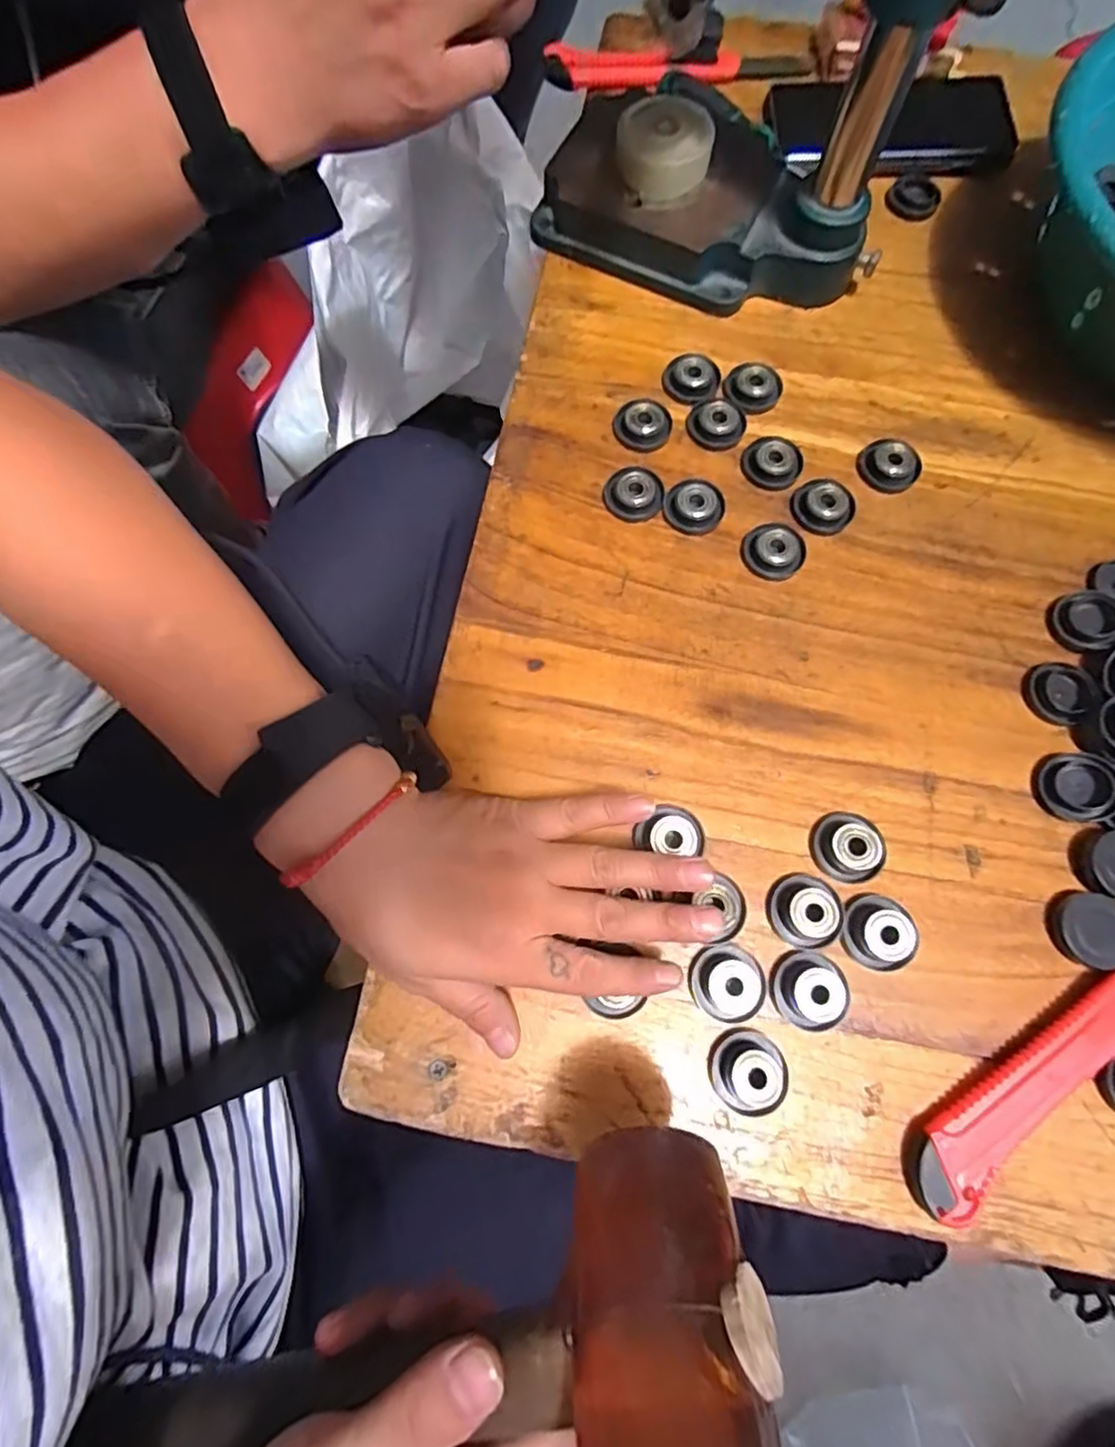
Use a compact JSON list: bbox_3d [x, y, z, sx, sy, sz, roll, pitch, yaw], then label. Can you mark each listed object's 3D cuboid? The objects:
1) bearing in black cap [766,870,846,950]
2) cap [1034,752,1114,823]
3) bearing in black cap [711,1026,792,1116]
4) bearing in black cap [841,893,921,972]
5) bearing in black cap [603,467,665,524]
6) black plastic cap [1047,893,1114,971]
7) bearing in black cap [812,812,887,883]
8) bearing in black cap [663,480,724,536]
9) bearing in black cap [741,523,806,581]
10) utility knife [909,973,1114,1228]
[{"bbox_3d":[0.116,0.086,0.288,0.033,0.014,0.033,0,75,1],"label":"bearing in black cap"},{"bbox_3d":[0.252,0.031,0.304,0.033,0.008,0.033,-25,73,24],"label":"cap"},{"bbox_3d":[0.084,0.152,0.273,0.033,0.012,0.033,0,75,1],"label":"bearing in black cap"},{"bbox_3d":[0.148,0.096,0.287,0.030,0.014,0.032,18,76,6],"label":"bearing in black cap"},{"bbox_3d":[0.042,-0.127,0.349,0.032,0.008,0.030,0,75,1],"label":"bearing in black cap"},{"bbox_3d":[0.248,0.096,0.290,0.032,0.009,0.032,0,75,1],"label":"black plastic cap"},{"bbox_3d":[0.137,0.058,0.298,0.028,0.014,0.032,-6,75,0],"label":"bearing in black cap"},{"bbox_3d":[0.075,-0.119,0.346,0.032,0.012,0.026,3,75,2],"label":"bearing in black cap"},{"bbox_3d":[0.117,-0.093,0.340,0.032,0.010,0.029,10,75,4],"label":"bearing in black cap"},{"bbox_3d":[0.213,0.151,0.274,0.156,0.012,0.032,-38,78,-8],"label":"utility knife"}]

